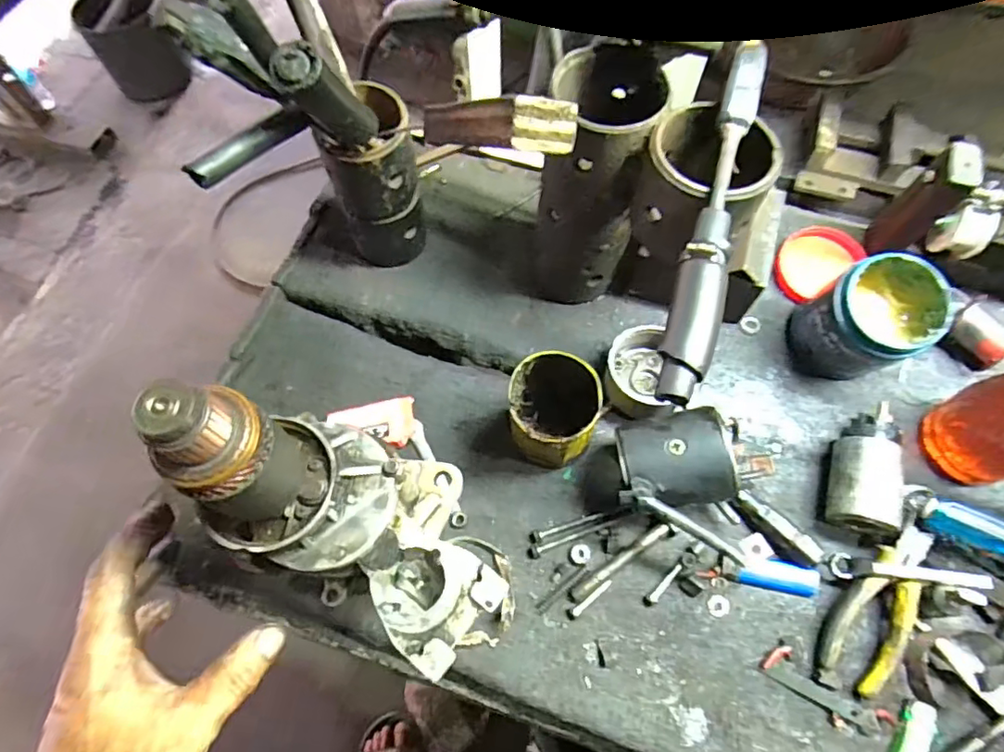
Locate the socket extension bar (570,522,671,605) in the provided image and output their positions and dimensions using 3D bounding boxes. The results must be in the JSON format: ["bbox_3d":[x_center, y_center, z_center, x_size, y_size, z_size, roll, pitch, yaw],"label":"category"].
[{"bbox_3d":[0.104,0.165,0.519,0.104,0.016,0.012,-33,70,-13],"label":"socket extension bar"}]

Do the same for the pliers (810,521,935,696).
[{"bbox_3d":[0.308,0.192,0.480,0.055,0.022,0.143,32,88,14],"label":"pliers"}]

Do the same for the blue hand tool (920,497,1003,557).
[{"bbox_3d":[0.398,0.130,0.471,0.114,0.030,0.025,24,69,11],"label":"blue hand tool"}]

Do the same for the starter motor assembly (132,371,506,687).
[{"bbox_3d":[-0.070,0.098,0.373,0.150,0.317,0.104,28,70,13],"label":"starter motor assembly"}]

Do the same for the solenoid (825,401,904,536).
[{"bbox_3d":[0.317,0.079,0.511,0.049,0.044,0.105,10,67,6],"label":"solenoid"}]

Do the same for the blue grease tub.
[{"bbox_3d":[0.331,-0.050,0.537,0.093,0.111,0.092,0,66,1],"label":"blue grease tub"}]

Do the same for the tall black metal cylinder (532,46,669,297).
[{"bbox_3d":[0.078,-0.163,0.528,0.093,0.217,0.097,6,66,4],"label":"tall black metal cylinder"}]

